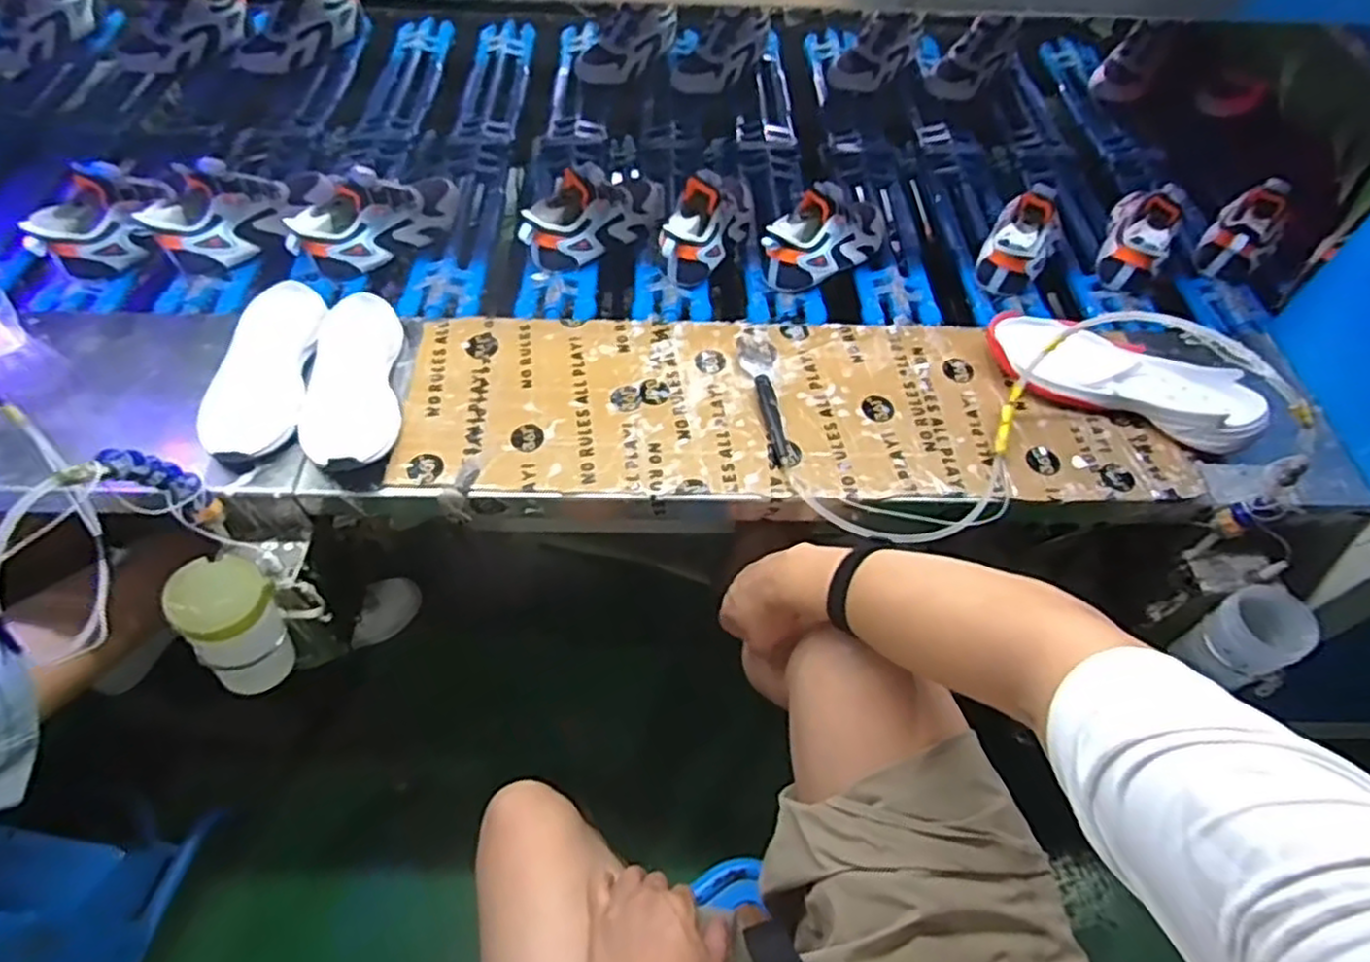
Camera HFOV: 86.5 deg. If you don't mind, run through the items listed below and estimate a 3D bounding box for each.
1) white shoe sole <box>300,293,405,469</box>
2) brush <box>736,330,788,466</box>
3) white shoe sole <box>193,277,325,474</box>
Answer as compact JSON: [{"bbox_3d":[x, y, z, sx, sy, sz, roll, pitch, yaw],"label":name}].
[{"bbox_3d":[-0.336,-0.099,0.745,0.081,0.037,0.225,-6,57,-4],"label":"white shoe sole"},{"bbox_3d":[0.081,-0.096,0.770,0.041,0.013,0.194,-1,57,-1],"label":"brush"},{"bbox_3d":[-0.430,-0.114,0.751,0.093,0.038,0.221,-2,57,-1],"label":"white shoe sole"}]

